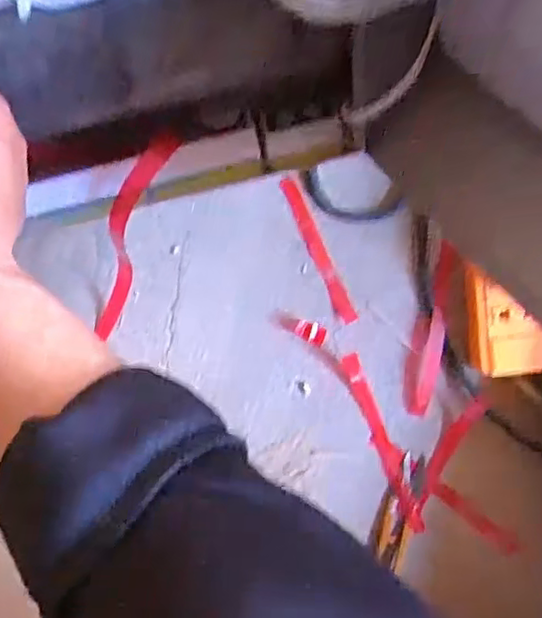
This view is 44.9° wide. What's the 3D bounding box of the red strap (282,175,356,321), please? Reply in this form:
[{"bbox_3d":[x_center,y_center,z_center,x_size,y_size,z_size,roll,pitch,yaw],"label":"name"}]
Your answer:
[{"bbox_3d":[0.034,-0.042,0.471,0.013,0.005,0.112,-24,88,8],"label":"red strap"}]

